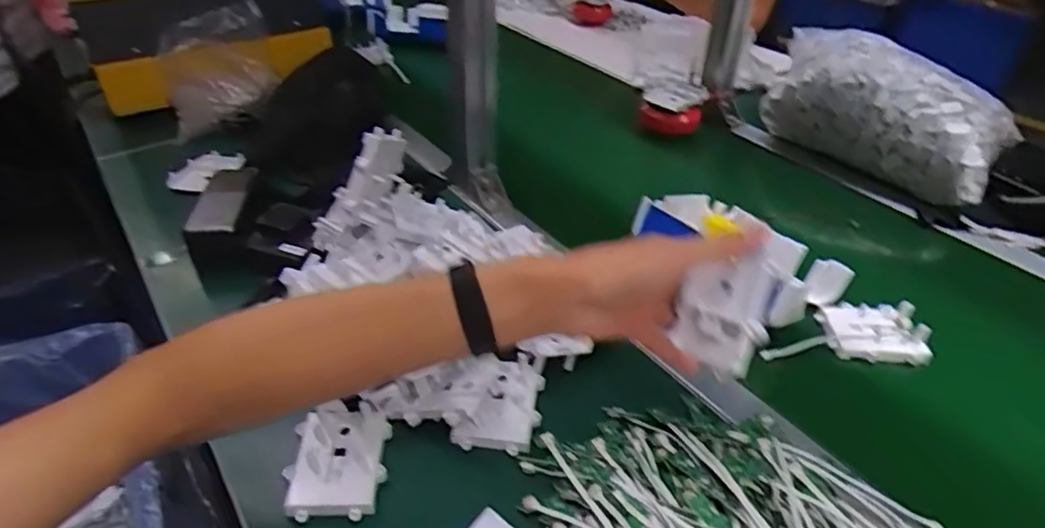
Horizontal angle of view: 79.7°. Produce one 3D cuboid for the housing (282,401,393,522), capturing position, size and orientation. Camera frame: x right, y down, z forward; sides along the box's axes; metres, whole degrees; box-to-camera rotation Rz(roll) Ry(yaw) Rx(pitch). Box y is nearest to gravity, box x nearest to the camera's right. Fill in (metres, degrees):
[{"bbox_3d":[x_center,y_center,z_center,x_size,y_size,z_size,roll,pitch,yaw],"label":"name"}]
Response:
[{"bbox_3d":[-0.138,0.146,0.466,0.069,0.018,0.083,1,38,-1],"label":"housing"}]

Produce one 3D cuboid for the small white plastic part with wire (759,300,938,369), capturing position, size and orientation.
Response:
[{"bbox_3d":[0.307,0.060,0.603,0.152,0.030,0.068,2,38,0],"label":"small white plastic part with wire"}]

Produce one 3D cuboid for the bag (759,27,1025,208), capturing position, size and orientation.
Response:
[{"bbox_3d":[0.487,-0.214,0.857,0.128,0.134,0.319,-27,46,-32],"label":"bag"}]

